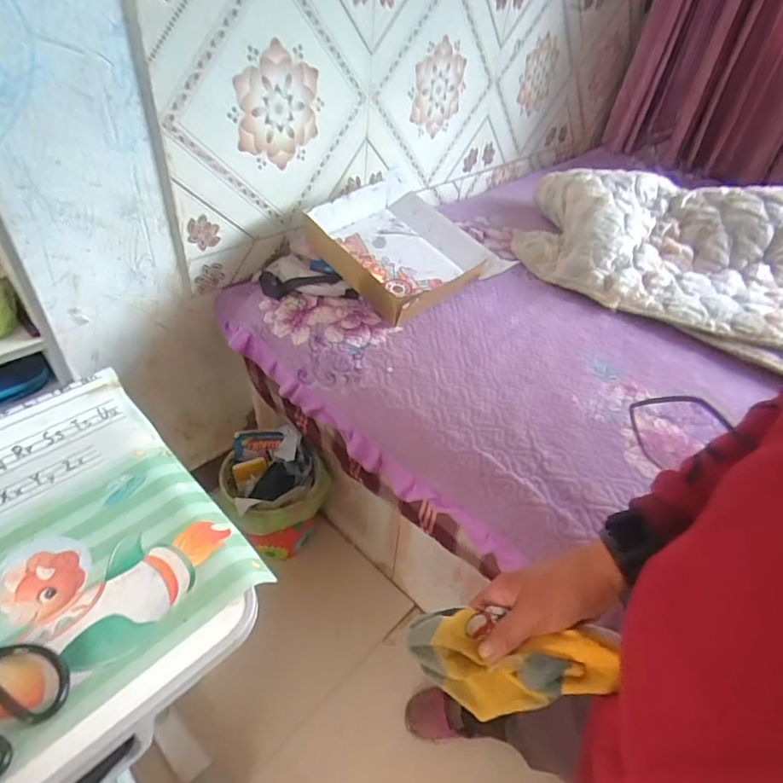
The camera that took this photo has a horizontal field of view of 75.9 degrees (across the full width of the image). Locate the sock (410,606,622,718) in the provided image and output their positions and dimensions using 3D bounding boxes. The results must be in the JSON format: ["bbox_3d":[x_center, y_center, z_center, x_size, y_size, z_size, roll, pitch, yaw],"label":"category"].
[{"bbox_3d":[0.092,0.205,0.379,0.150,0.061,0.053,-3,40,14],"label":"sock"}]

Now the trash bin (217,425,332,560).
[{"bbox_3d":[-0.283,0.249,1.214,0.226,0.256,0.227,4,41,-3],"label":"trash bin"}]

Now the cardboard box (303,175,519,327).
[{"bbox_3d":[0.029,-0.312,1.101,0.382,0.114,0.373,35,49,28],"label":"cardboard box"}]

